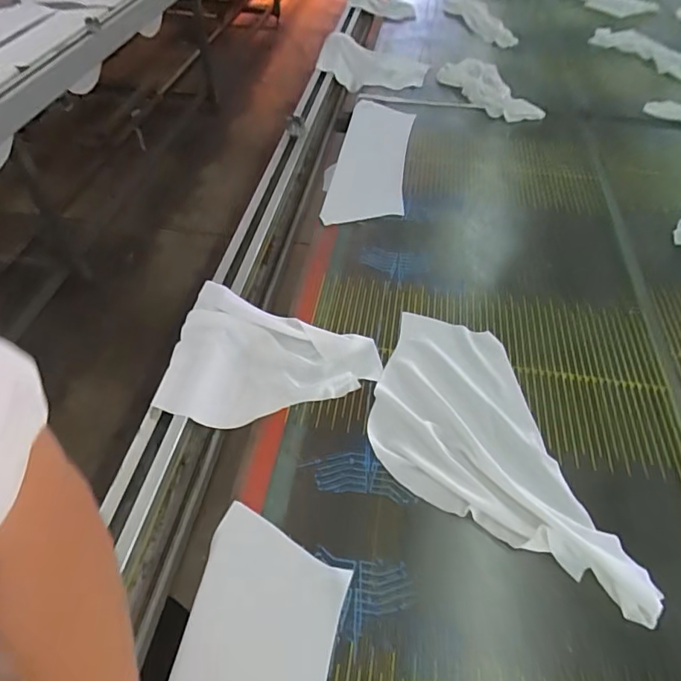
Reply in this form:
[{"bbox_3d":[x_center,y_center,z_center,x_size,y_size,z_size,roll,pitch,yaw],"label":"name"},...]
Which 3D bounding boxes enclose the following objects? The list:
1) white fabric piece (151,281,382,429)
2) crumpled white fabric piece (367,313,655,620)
[{"bbox_3d":[-0.087,0.029,0.614,0.271,0.053,0.186,6,51,4],"label":"white fabric piece"},{"bbox_3d":[0.155,0.122,0.570,0.212,0.018,0.403,-11,52,-9],"label":"crumpled white fabric piece"}]

